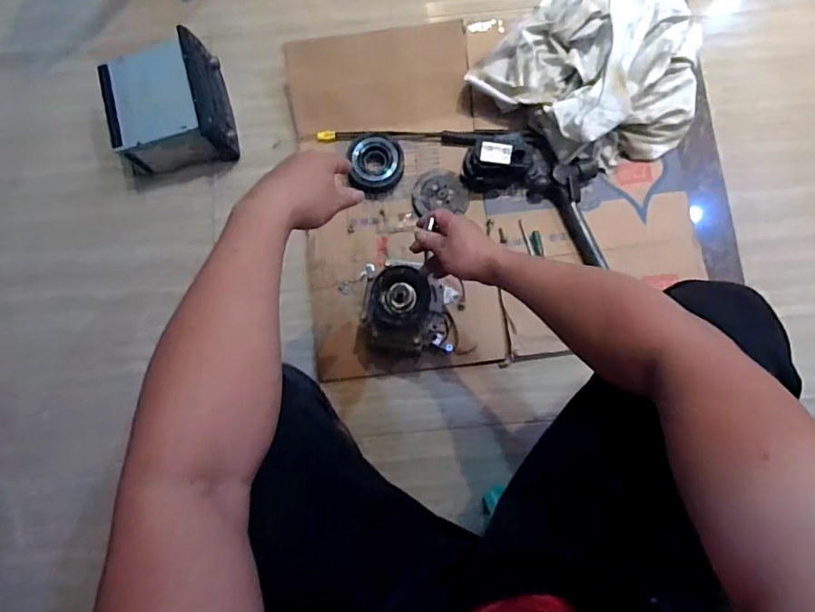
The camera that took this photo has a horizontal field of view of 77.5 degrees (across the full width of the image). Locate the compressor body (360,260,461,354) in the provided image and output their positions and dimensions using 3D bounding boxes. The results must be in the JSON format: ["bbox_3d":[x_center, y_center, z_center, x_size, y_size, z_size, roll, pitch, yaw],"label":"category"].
[{"bbox_3d":[0.010,0.009,0.807,0.149,0.180,0.127,9,80,3],"label":"compressor body"}]

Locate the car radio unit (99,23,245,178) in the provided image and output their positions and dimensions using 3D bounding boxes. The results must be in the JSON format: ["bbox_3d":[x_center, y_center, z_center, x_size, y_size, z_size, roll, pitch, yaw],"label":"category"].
[{"bbox_3d":[-0.433,-0.362,0.922,0.195,0.113,0.209,-17,79,-3],"label":"car radio unit"}]

